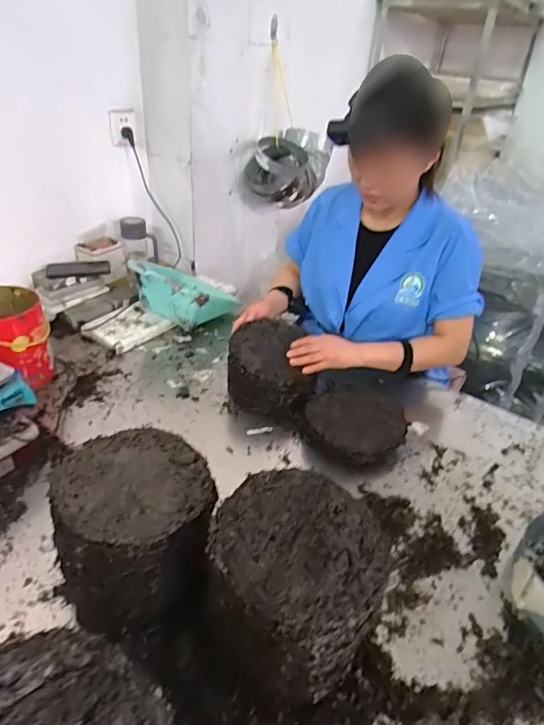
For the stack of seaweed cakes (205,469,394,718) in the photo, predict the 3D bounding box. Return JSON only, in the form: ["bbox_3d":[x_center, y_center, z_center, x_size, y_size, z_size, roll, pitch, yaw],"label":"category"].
[{"bbox_3d":[0.026,0.281,0.580,0.194,0.208,0.190,-13,38,-25],"label":"stack of seaweed cakes"}]

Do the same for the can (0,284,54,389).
[{"bbox_3d":[-0.579,-0.049,1.040,0.146,0.182,0.171,-18,40,-29],"label":"can"}]

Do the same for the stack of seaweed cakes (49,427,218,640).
[{"bbox_3d":[-0.183,0.229,0.651,0.188,0.197,0.202,-9,36,-20],"label":"stack of seaweed cakes"}]

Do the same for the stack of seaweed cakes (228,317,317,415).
[{"bbox_3d":[0.002,0.013,1.051,0.183,0.127,0.199,7,34,5],"label":"stack of seaweed cakes"}]

